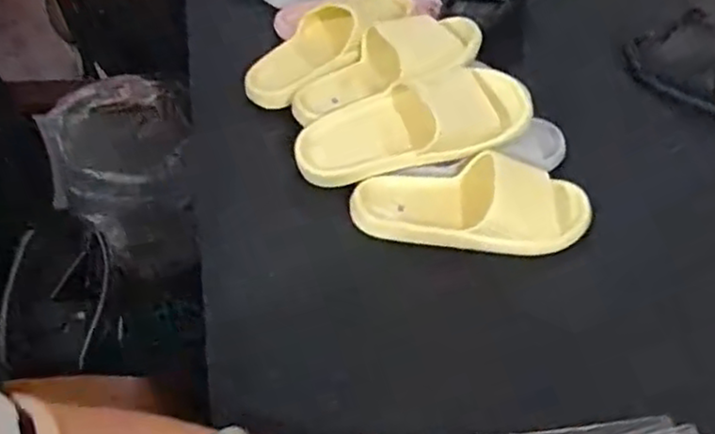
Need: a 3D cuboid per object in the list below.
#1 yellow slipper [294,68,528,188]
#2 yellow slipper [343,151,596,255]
[{"bbox_3d":[0.058,-0.100,0.753,0.247,0.061,0.089,-16,46,1],"label":"yellow slipper"},{"bbox_3d":[0.120,-0.015,0.720,0.248,0.062,0.099,0,45,-8],"label":"yellow slipper"}]

